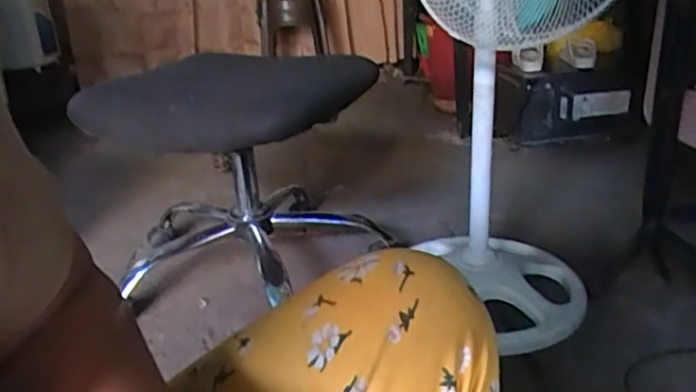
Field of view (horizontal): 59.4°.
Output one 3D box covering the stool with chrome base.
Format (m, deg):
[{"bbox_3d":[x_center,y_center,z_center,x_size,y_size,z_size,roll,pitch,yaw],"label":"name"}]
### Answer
[{"bbox_3d":[-0.197,-0.076,1.266,0.520,0.401,0.522,-7,22,-5],"label":"stool with chrome base"}]

